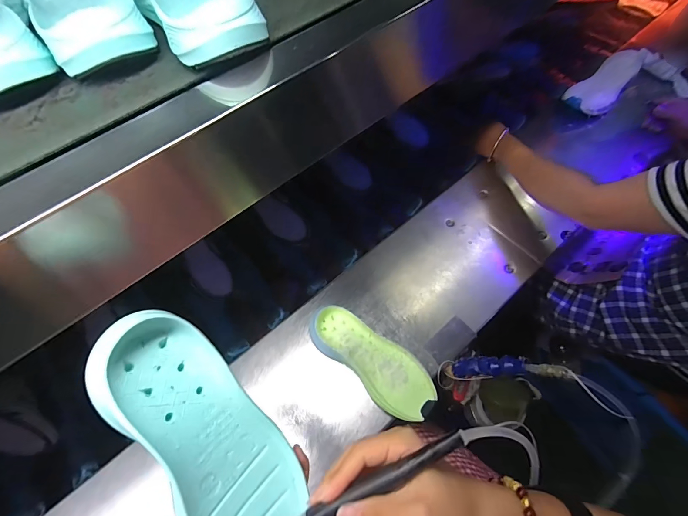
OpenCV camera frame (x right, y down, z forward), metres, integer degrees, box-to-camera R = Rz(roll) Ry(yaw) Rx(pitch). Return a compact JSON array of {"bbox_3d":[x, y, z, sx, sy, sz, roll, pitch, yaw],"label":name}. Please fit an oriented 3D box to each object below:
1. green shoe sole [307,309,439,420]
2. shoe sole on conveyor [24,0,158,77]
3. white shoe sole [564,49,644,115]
[{"bbox_3d":[0.042,0.159,0.542,0.212,0.040,0.083,37,74,20],"label":"green shoe sole"},{"bbox_3d":[-0.224,-0.224,0.287,0.075,0.045,0.211,-31,66,-9],"label":"shoe sole on conveyor"},{"bbox_3d":[0.644,-0.439,0.833,0.098,0.039,0.268,40,67,19],"label":"white shoe sole"}]

